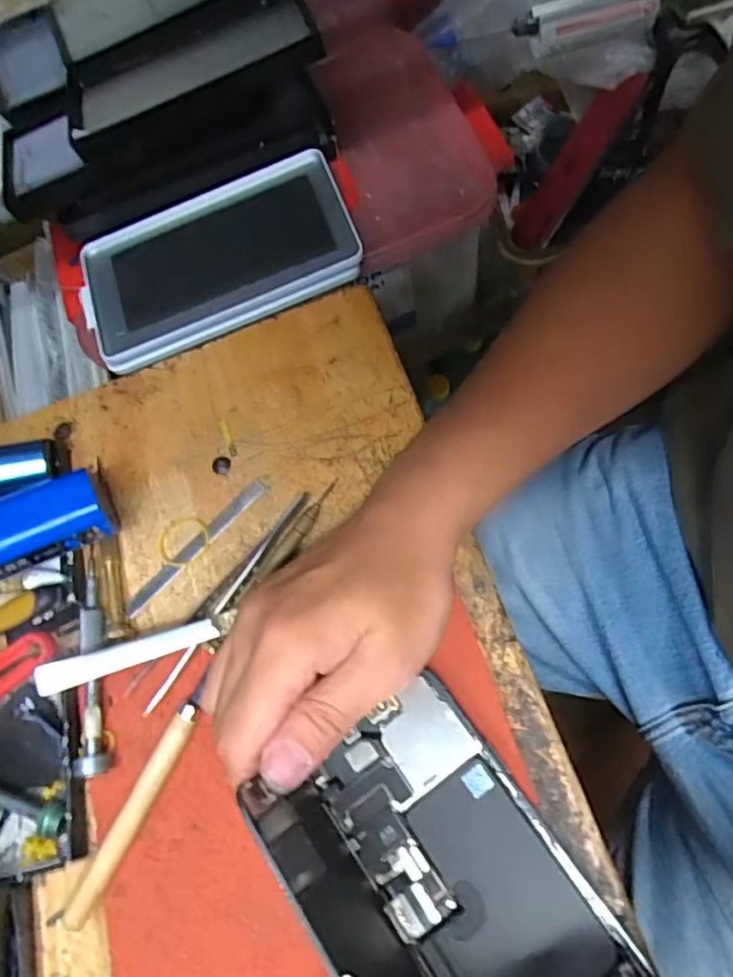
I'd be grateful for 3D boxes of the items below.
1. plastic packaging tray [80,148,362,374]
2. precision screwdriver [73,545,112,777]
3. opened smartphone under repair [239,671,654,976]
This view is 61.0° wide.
[{"bbox_3d":[-0.100,-0.154,0.424,0.182,0.027,0.098,-21,68,4],"label":"plastic packaging tray"},{"bbox_3d":[-0.141,0.084,0.319,0.013,0.012,0.115,-15,69,4],"label":"precision screwdriver"},{"bbox_3d":[0.032,0.161,0.231,0.103,0.074,0.144,-34,70,-11],"label":"opened smartphone under repair"}]

